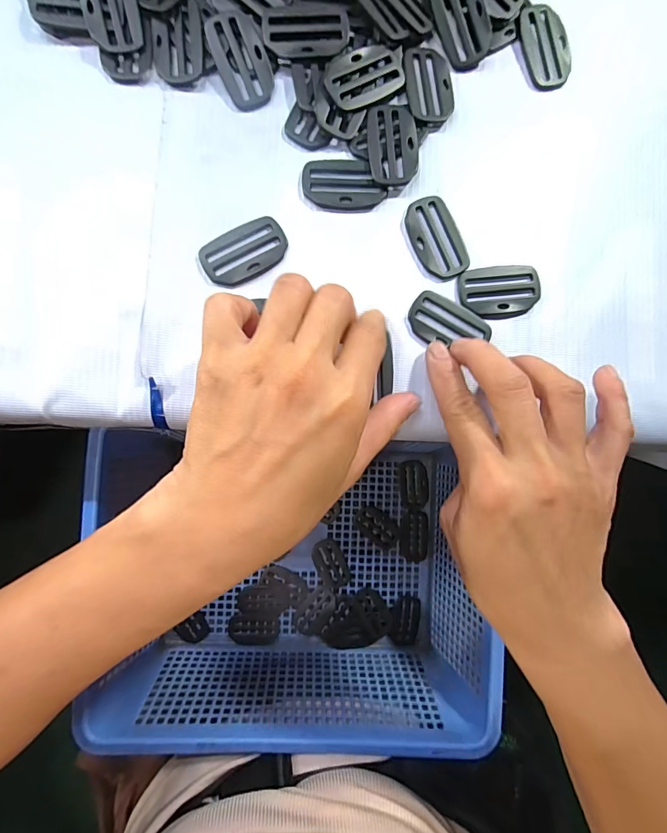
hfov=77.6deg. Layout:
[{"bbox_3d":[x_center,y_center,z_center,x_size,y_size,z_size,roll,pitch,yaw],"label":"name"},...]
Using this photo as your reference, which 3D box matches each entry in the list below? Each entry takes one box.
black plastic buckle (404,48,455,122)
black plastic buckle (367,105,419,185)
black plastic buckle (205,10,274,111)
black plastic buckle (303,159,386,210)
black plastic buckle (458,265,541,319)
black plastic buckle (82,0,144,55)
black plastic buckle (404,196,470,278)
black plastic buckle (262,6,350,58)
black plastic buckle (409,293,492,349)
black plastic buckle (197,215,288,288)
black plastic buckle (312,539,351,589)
[{"bbox_3d":[0.055,-0.188,0.235,0.027,0.004,0.043,-8,88,-5],"label":"black plastic buckle"},{"bbox_3d":[0.033,-0.150,0.230,0.028,0.004,0.043,-5,87,-5],"label":"black plastic buckle"},{"bbox_3d":[-0.049,-0.193,0.225,0.028,0.004,0.047,-21,102,-2],"label":"black plastic buckle"},{"bbox_3d":[0.006,-0.128,0.228,0.045,0.004,0.027,3,87,-4],"label":"black plastic buckle"},{"bbox_3d":[0.093,-0.070,0.230,0.046,0.004,0.028,-6,88,-5],"label":"black plastic buckle"},{"bbox_3d":[-0.118,-0.219,0.220,0.027,0.009,0.049,-11,88,-5],"label":"black plastic buckle"},{"bbox_3d":[0.058,-0.099,0.229,0.028,0.004,0.046,-21,89,-5],"label":"black plastic buckle"},{"bbox_3d":[-0.015,-0.209,0.226,0.046,0.005,0.026,-3,87,-5],"label":"black plastic buckle"},{"bbox_3d":[0.063,-0.050,0.227,0.045,0.004,0.027,28,85,-3],"label":"black plastic buckle"},{"bbox_3d":[-0.047,-0.089,0.221,0.046,0.004,0.030,-32,90,-5],"label":"black plastic buckle"},{"bbox_3d":[-0.002,0.140,0.395,0.027,0.004,0.046,-22,89,-6],"label":"black plastic buckle"}]

